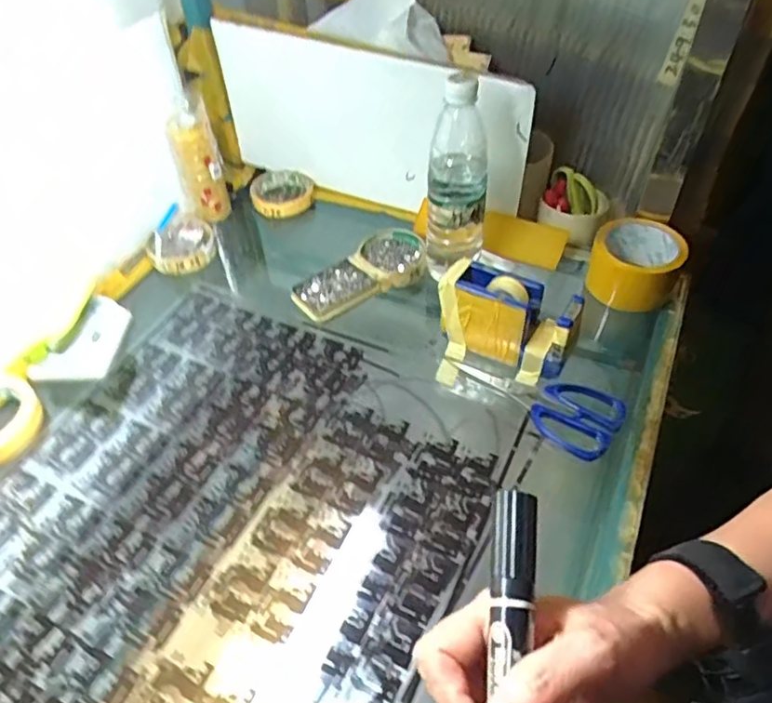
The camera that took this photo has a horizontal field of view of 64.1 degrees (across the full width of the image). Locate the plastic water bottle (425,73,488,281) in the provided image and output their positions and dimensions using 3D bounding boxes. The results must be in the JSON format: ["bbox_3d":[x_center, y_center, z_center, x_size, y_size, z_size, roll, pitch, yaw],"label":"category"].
[{"bbox_3d":[0.075,-0.173,0.646,0.064,0.218,0.054,1,47,4],"label":"plastic water bottle"}]

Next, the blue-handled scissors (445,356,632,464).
[{"bbox_3d":[0.142,0.038,0.599,0.172,0.014,0.081,32,56,29],"label":"blue-handled scissors"}]

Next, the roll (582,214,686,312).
[{"bbox_3d":[0.277,-0.097,0.691,0.096,0.066,0.097,14,49,16],"label":"roll"}]

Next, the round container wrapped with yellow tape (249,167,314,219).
[{"bbox_3d":[-0.143,-0.218,0.857,0.080,0.033,0.096,-3,47,1],"label":"round container wrapped with yellow tape"}]

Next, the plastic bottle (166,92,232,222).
[{"bbox_3d":[-0.240,-0.241,0.795,0.059,0.139,0.056,-14,47,-9],"label":"plastic bottle"}]

